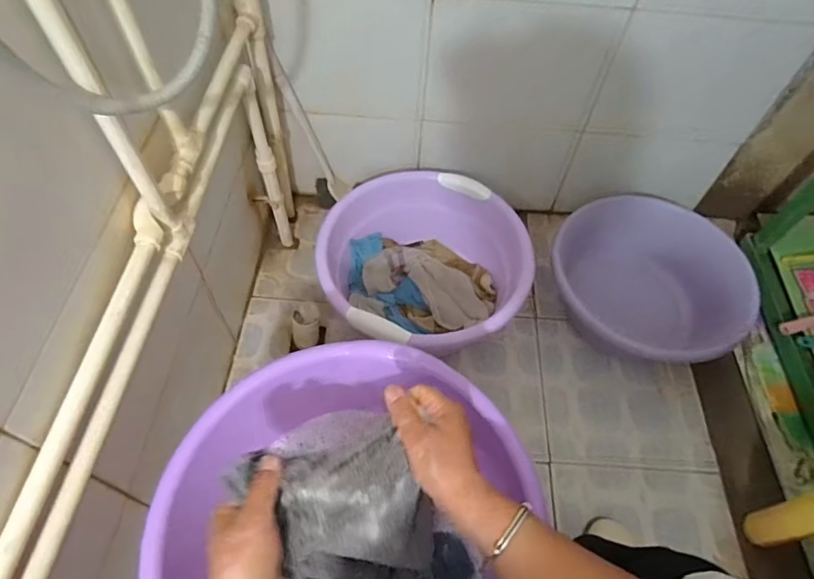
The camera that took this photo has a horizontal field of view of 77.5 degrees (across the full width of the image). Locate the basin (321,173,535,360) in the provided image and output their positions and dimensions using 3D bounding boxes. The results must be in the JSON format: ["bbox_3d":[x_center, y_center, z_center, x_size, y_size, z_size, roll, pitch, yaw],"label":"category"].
[{"bbox_3d":[0.033,-0.028,0.987,0.366,0.172,0.378,2,57,-3],"label":"basin"}]

